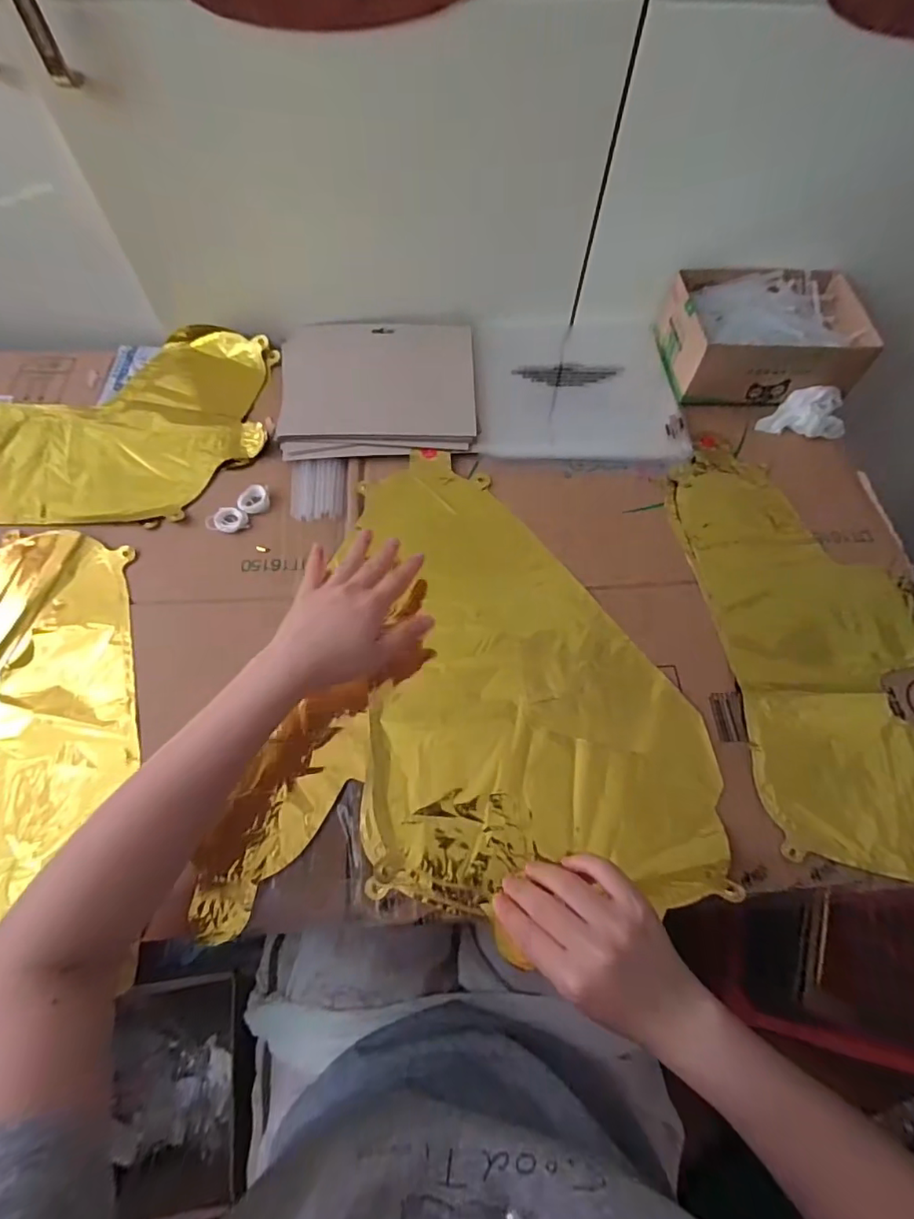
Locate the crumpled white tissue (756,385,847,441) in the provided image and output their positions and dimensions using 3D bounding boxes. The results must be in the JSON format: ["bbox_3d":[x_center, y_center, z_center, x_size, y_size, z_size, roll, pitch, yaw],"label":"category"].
[{"bbox_3d":[0.359,-0.203,0.560,0.088,0.028,0.049,1,65,-1],"label":"crumpled white tissue"}]

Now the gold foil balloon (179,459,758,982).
[{"bbox_3d":[0.019,0.045,0.448,0.355,0.017,0.378,3,65,0],"label":"gold foil balloon"}]

